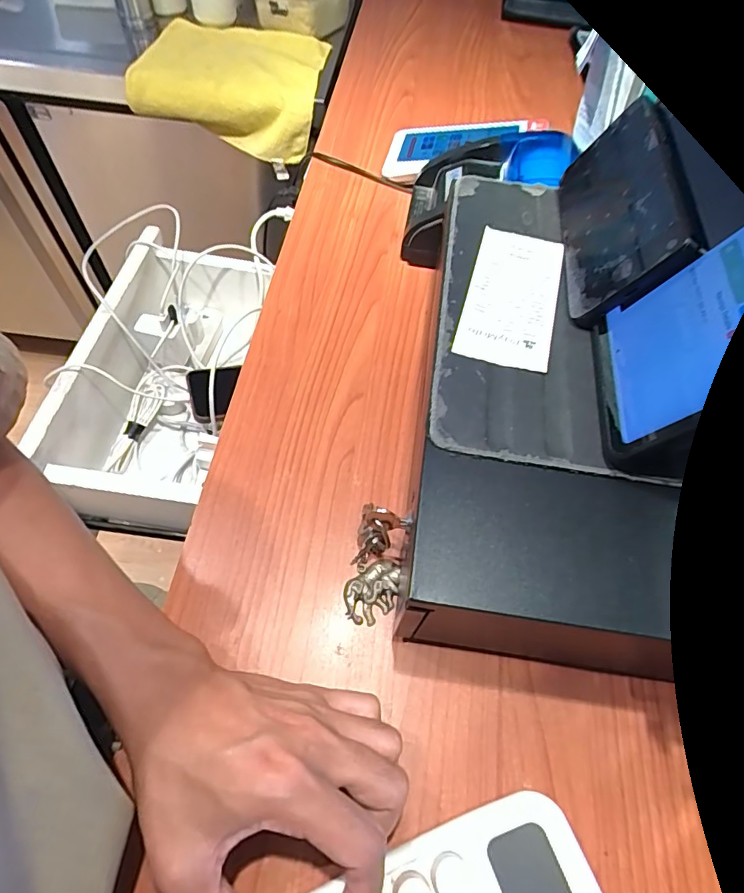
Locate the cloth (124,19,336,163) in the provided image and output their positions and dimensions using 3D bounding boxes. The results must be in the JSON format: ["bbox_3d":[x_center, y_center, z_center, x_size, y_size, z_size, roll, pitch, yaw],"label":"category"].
[{"bbox_3d":[-0.229,-0.607,0.843,0.292,0.107,0.200,9,59,1],"label":"cloth"}]

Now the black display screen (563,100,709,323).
[{"bbox_3d":[0.155,-0.153,0.317,0.011,0.080,0.158,22,56,-20],"label":"black display screen"}]

